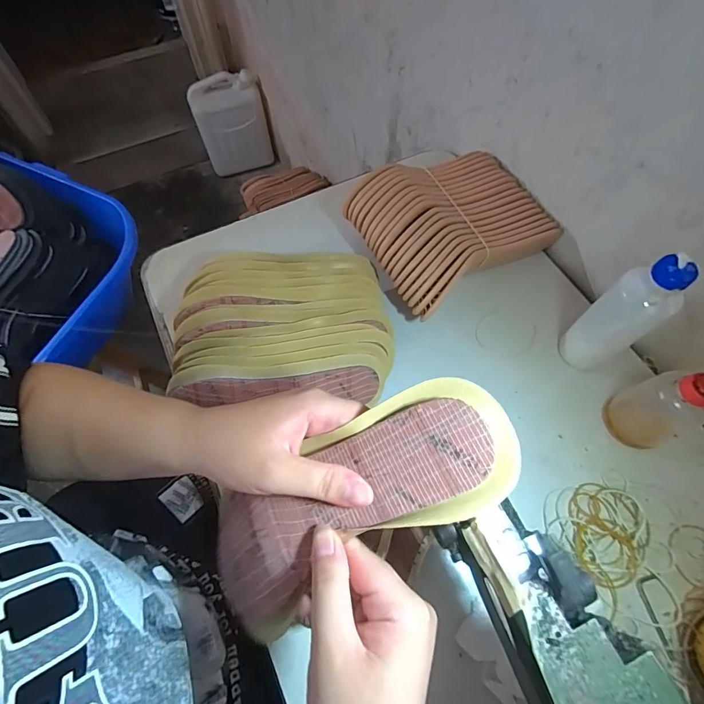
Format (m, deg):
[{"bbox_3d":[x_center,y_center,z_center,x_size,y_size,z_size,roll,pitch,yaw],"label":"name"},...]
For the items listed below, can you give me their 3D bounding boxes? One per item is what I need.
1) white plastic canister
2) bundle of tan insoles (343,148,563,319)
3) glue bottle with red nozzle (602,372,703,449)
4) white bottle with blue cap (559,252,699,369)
[{"bbox_3d":[-0.468,-0.878,1.603,0.263,0.353,0.140,-9,63,-4],"label":"white plastic canister"},{"bbox_3d":[0.126,-0.170,0.539,0.231,0.082,0.190,-32,67,-15],"label":"bundle of tan insoles"},{"bbox_3d":[0.324,0.046,0.397,0.062,0.150,0.063,-18,64,-9],"label":"glue bottle with red nozzle"},{"bbox_3d":[0.281,-0.034,0.429,0.047,0.177,0.059,-32,67,-15],"label":"white bottle with blue cap"}]

